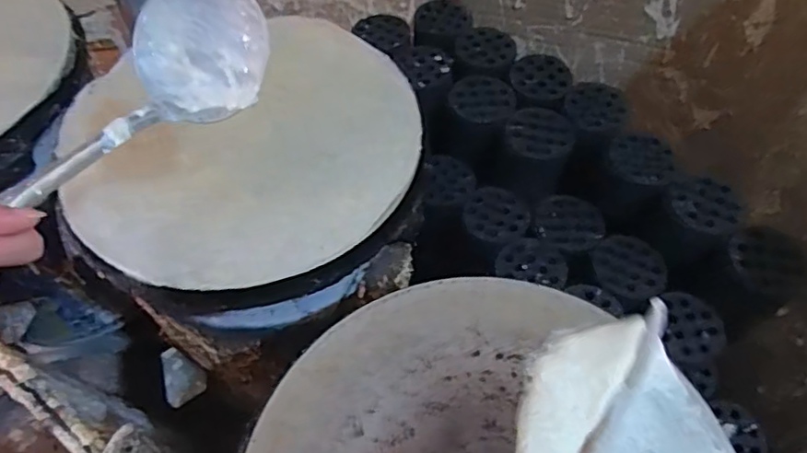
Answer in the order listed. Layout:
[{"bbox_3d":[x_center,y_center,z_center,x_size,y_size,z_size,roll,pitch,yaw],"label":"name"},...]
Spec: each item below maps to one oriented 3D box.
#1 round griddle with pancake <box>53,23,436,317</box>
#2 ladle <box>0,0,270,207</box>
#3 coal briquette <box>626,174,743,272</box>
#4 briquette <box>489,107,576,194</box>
[{"bbox_3d":[-0.168,-0.082,0.656,0.381,0.040,0.356,0,57,1],"label":"round griddle with pancake"},{"bbox_3d":[-0.200,-0.024,0.331,0.085,0.063,0.328,28,61,17],"label":"ladle"},{"bbox_3d":[0.385,-0.003,0.818,0.113,0.093,0.105,-1,57,0],"label":"coal briquette"},{"bbox_3d":[0.196,-0.115,0.900,0.100,0.103,0.106,0,57,1],"label":"briquette"}]

